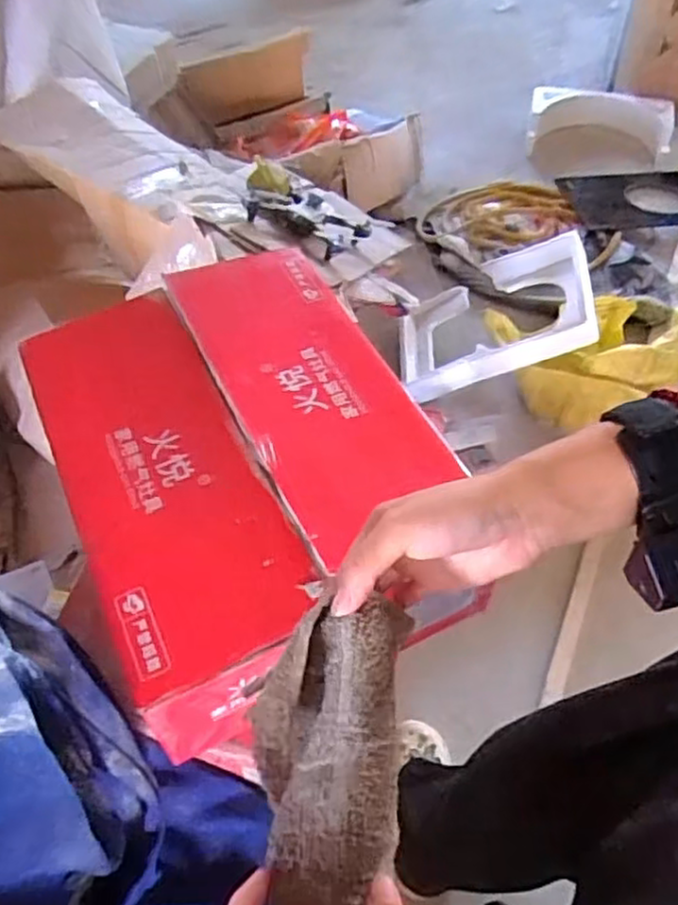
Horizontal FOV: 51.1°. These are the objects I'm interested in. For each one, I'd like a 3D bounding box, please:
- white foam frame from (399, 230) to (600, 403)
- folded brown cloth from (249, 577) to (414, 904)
[{"bbox_3d":[0.366,-0.316,1.685,0.457,0.095,0.347,-17,46,29],"label":"white foam frame"},{"bbox_3d":[-0.008,0.160,0.359,0.072,0.062,0.162,4,72,4],"label":"folded brown cloth"}]

